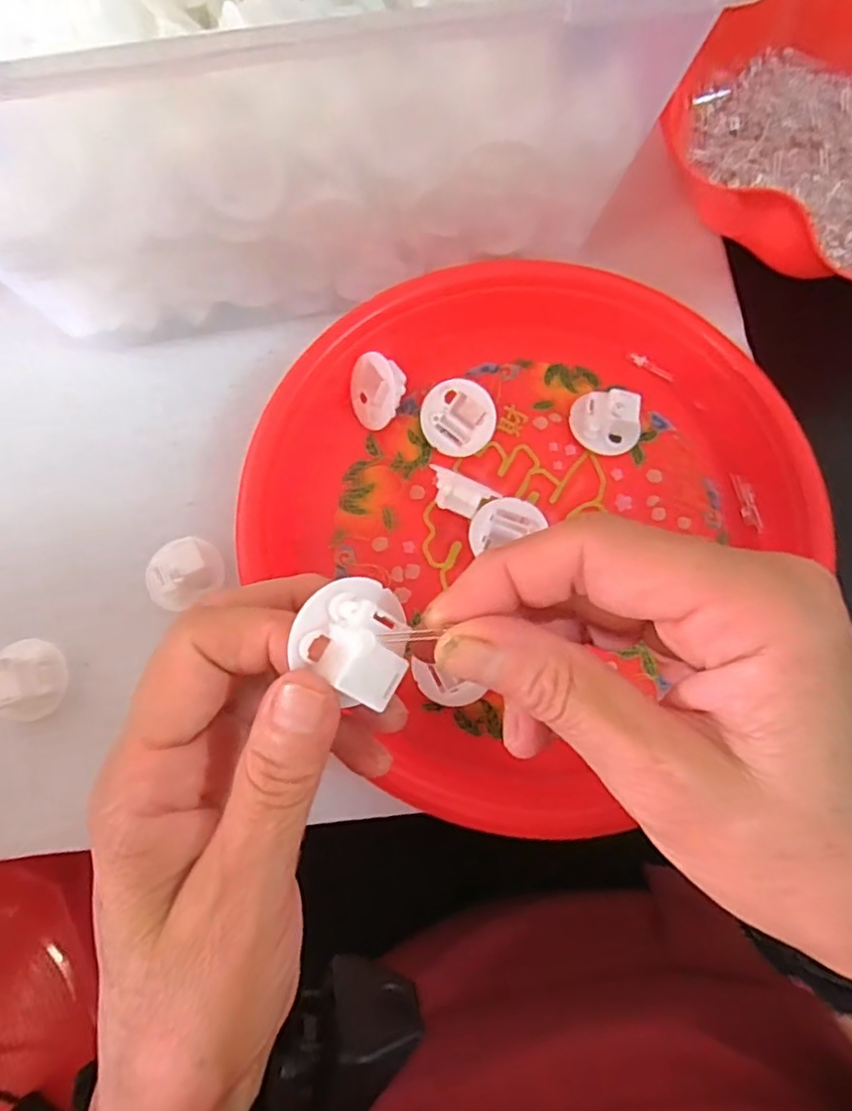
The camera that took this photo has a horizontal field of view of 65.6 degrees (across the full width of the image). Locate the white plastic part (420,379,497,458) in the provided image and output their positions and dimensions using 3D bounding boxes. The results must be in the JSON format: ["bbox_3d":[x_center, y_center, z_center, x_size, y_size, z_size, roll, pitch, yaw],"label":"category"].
[{"bbox_3d":[0.015,-0.062,0.297,0.032,0.010,0.032,8,108,8],"label":"white plastic part"}]

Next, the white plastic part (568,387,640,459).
[{"bbox_3d":[0.083,-0.061,0.298,0.032,0.024,0.026,11,76,0],"label":"white plastic part"}]

